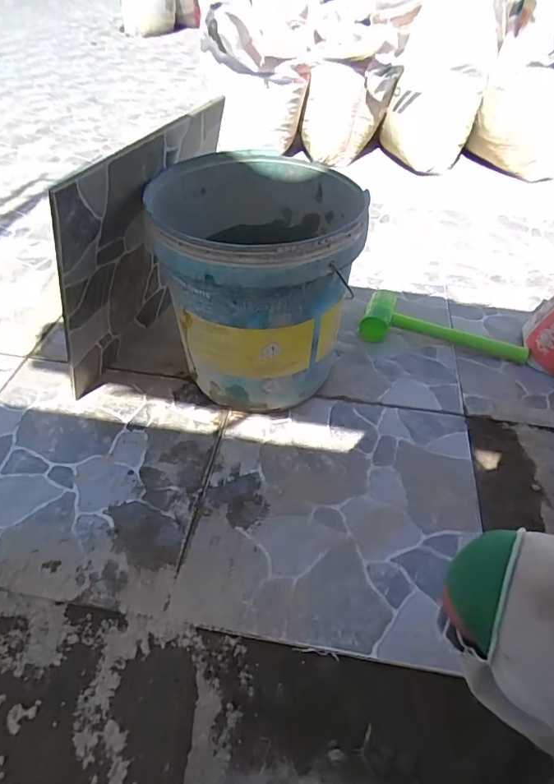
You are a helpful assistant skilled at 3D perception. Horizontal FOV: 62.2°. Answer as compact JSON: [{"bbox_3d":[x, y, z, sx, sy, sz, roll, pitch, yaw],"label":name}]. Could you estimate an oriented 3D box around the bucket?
[{"bbox_3d":[-0.030,-0.166,0.767,0.289,0.332,0.291,1,46,-1],"label":"bucket"}]

